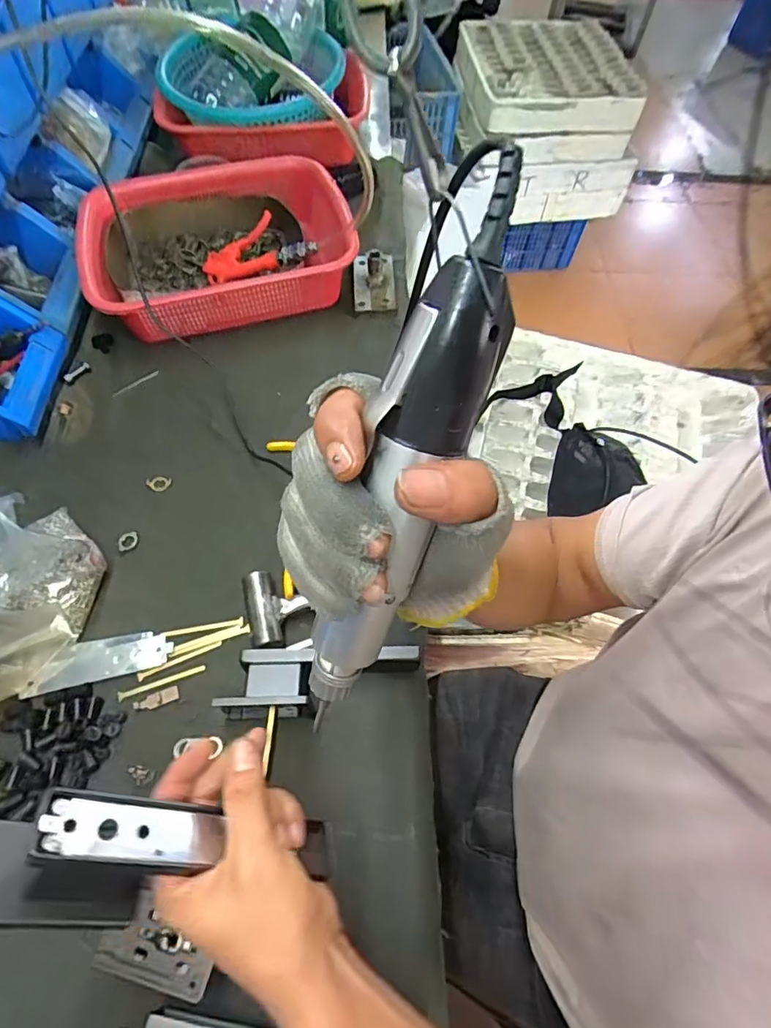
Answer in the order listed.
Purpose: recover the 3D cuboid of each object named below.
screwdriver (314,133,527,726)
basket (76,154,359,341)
[{"bbox_3d":[0.012,-0.019,0.218,0.035,0.218,0.049,21,16,9],"label":"screwdriver"},{"bbox_3d":[-0.232,-0.386,0.748,0.348,0.086,0.284,-16,62,-12],"label":"basket"}]

